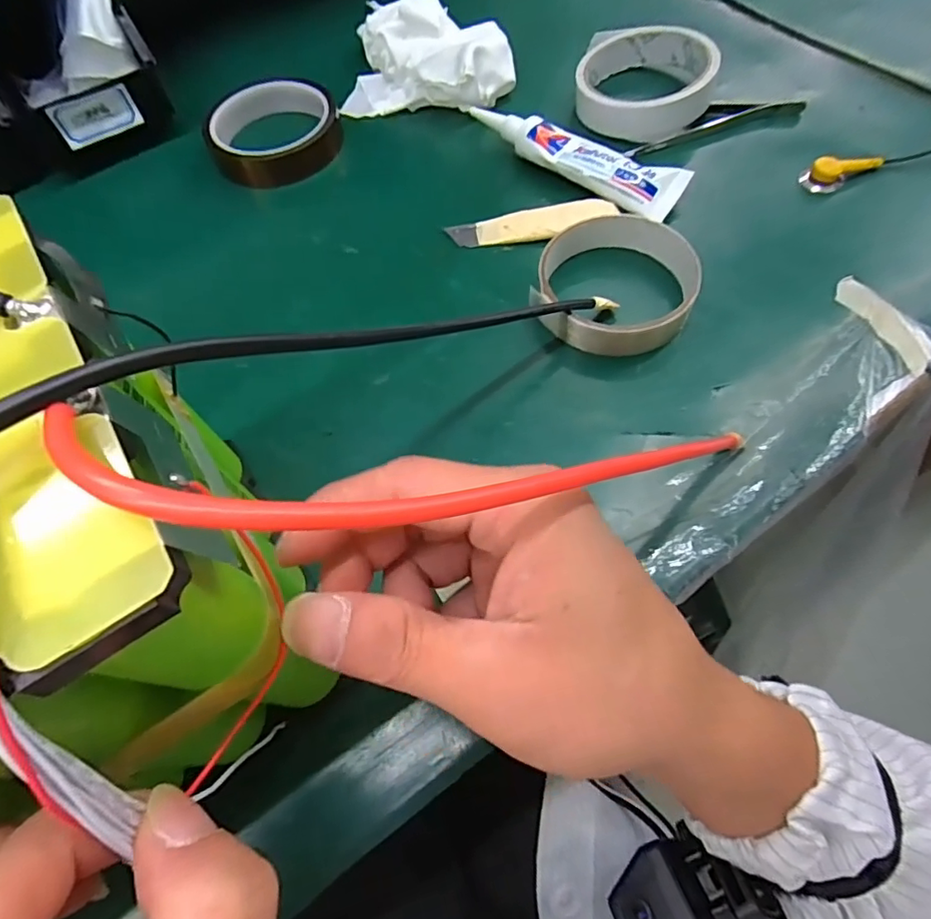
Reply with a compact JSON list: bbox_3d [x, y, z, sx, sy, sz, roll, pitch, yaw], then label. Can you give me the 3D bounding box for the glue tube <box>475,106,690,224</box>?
[{"bbox_3d":[0.069,-0.192,0.343,0.143,0.018,0.039,36,71,18],"label":"glue tube"}]

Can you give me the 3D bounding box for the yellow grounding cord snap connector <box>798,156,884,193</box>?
[{"bbox_3d":[0.224,-0.172,0.323,0.041,0.017,0.018,-4,62,24],"label":"yellow grounding cord snap connector"}]

